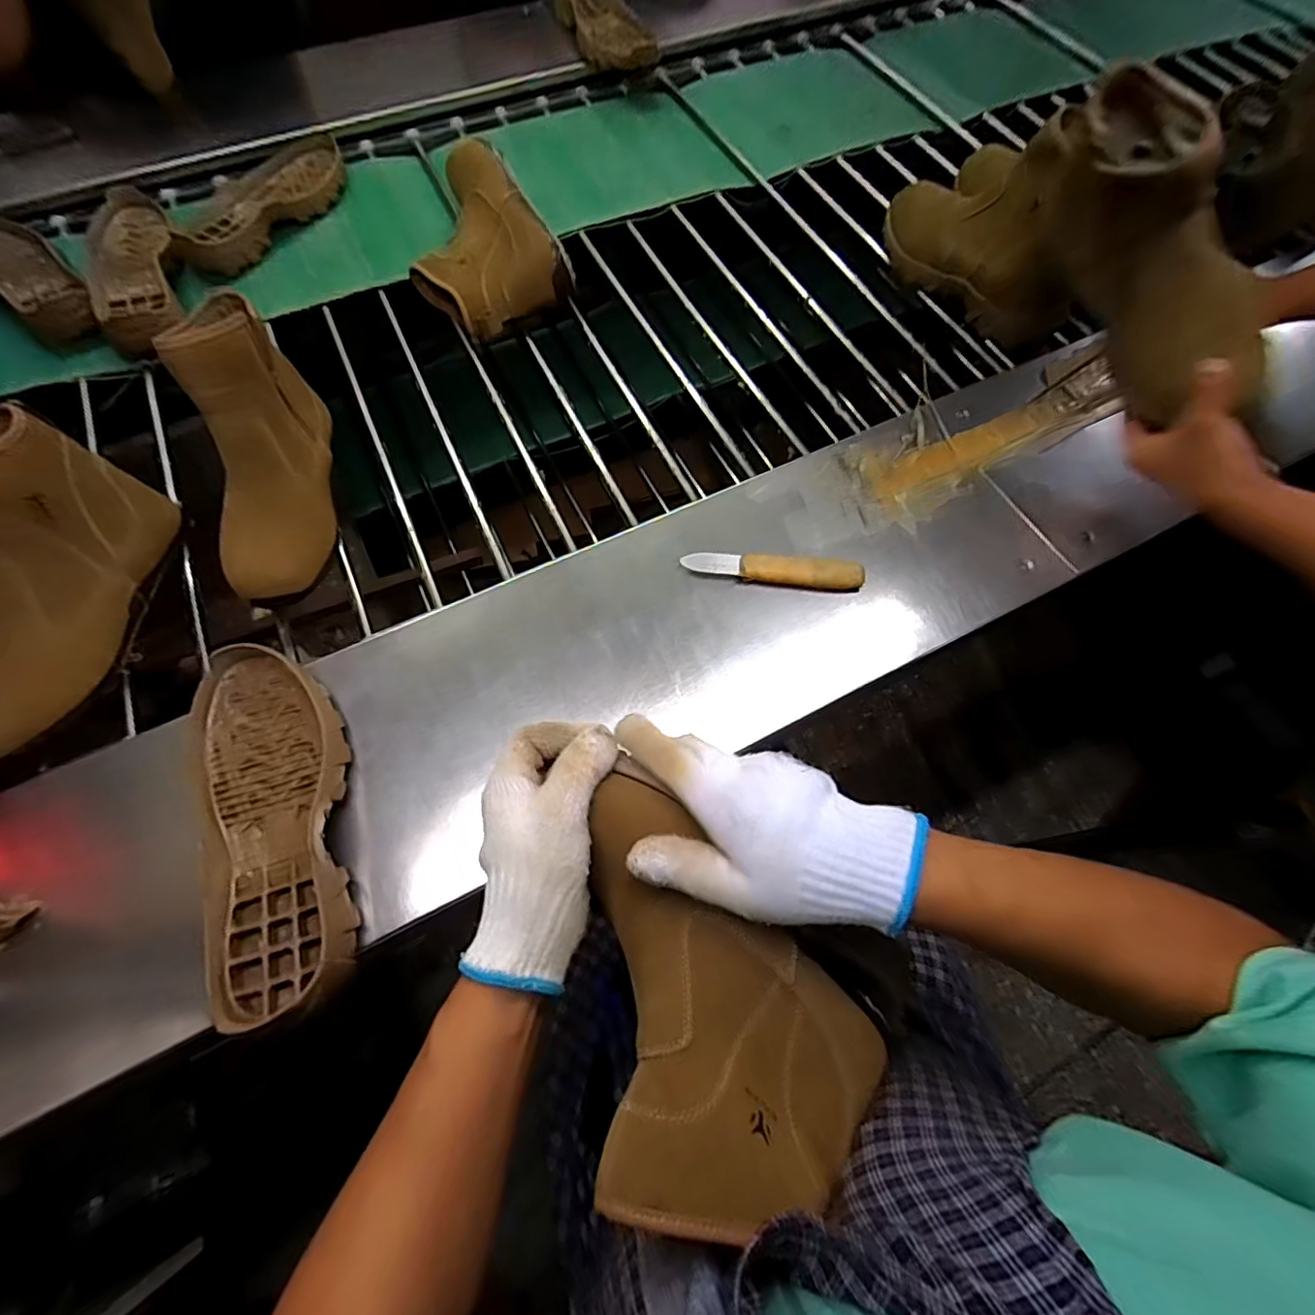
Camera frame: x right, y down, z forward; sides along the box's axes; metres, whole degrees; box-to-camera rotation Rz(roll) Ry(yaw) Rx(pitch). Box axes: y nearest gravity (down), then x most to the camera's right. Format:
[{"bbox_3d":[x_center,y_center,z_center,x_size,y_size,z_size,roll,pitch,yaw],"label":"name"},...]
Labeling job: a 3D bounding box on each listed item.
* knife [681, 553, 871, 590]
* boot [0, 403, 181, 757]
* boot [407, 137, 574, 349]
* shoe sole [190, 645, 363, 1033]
[{"bbox_3d":[0.106,-0.079,0.518,0.162,0.023,0.024,7,67,1],"label":"knife"},{"bbox_3d":[-0.521,-0.065,0.456,0.095,0.132,0.249,7,67,1],"label":"boot"},{"bbox_3d":[-0.230,-0.511,0.694,0.157,0.087,0.240,-32,71,-14],"label":"boot"},{"bbox_3d":[-0.282,0.109,0.420,0.106,0.037,0.267,-24,70,-11],"label":"shoe sole"}]

